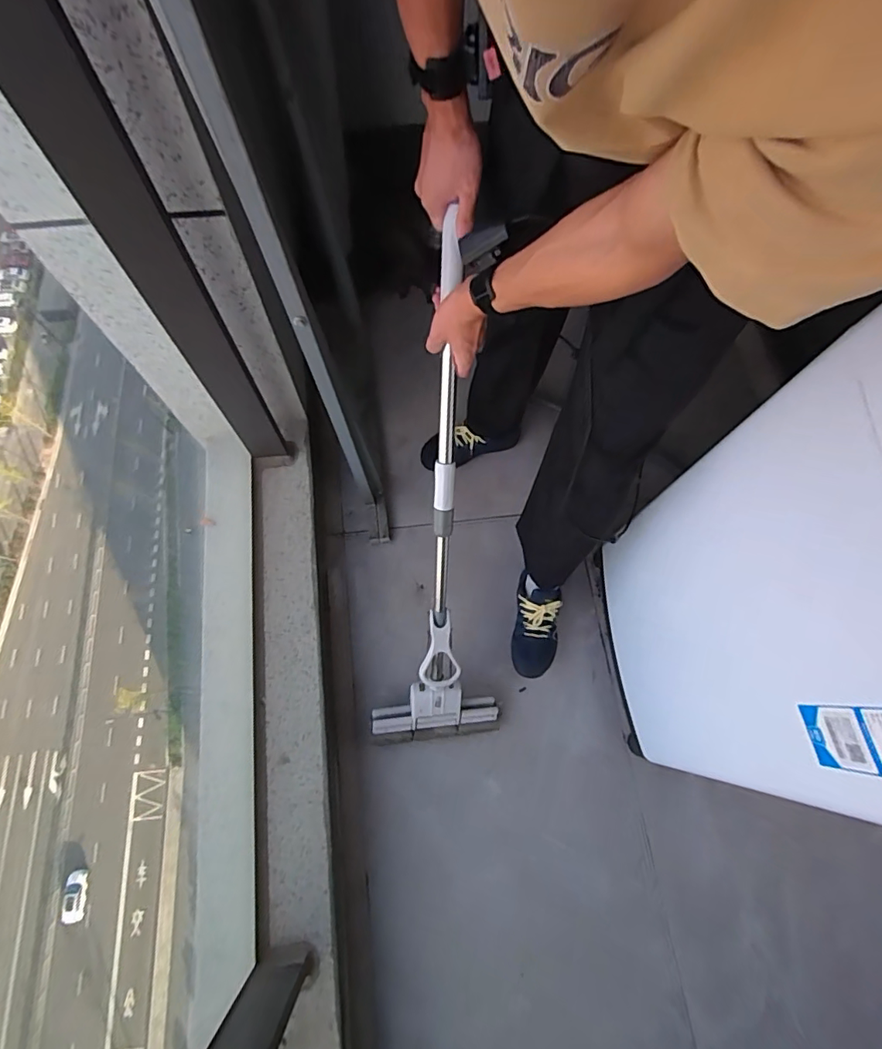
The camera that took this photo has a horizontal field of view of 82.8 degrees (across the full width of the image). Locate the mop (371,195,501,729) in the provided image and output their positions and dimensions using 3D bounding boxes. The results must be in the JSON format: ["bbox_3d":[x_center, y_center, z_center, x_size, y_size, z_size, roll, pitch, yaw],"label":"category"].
[{"bbox_3d":[0.008,0.028,0.876,0.256,0.936,0.077,3,28,0],"label":"mop"}]

